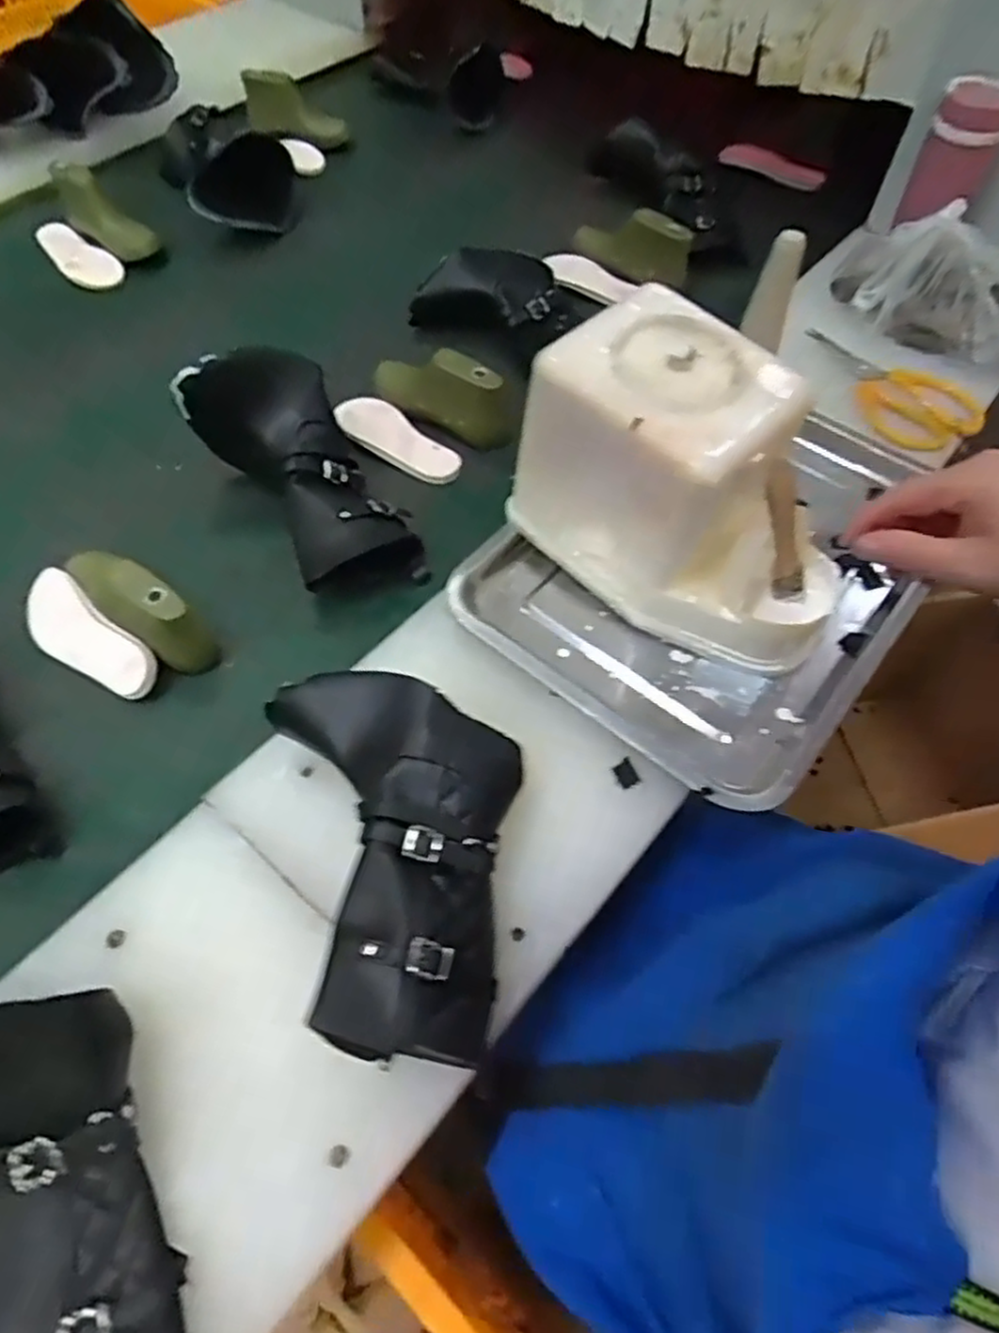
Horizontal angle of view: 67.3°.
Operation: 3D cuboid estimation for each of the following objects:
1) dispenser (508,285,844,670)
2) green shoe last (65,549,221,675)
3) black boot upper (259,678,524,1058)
[{"bbox_3d":[0.140,-0.119,0.539,0.131,0.175,0.237,-39,67,-22],"label":"dispenser"},{"bbox_3d":[-0.293,-0.060,0.601,0.151,0.080,0.053,32,63,17],"label":"green shoe last"},{"bbox_3d":[-0.064,0.106,0.444,0.160,0.063,0.218,0,59,-2],"label":"black boot upper"}]

